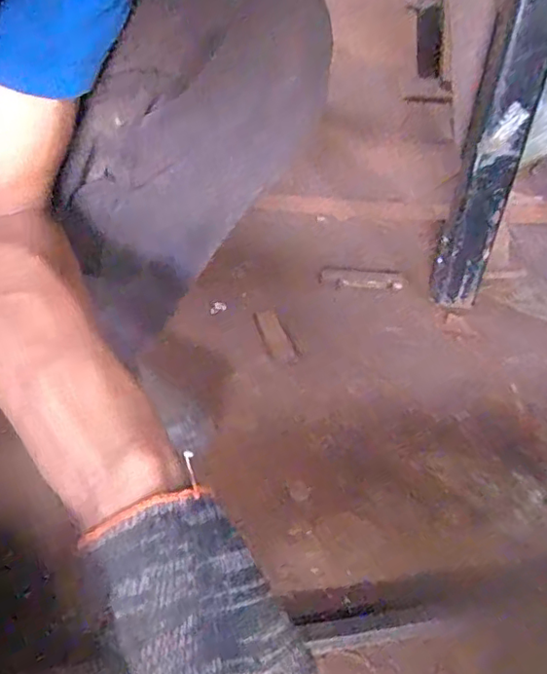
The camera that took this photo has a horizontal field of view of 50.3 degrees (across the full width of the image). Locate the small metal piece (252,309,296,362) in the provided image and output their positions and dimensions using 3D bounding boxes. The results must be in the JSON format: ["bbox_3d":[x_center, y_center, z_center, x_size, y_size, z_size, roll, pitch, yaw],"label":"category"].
[{"bbox_3d":[-0.001,-0.004,0.689,0.029,0.007,0.082,-20,51,-5],"label":"small metal piece"}]

